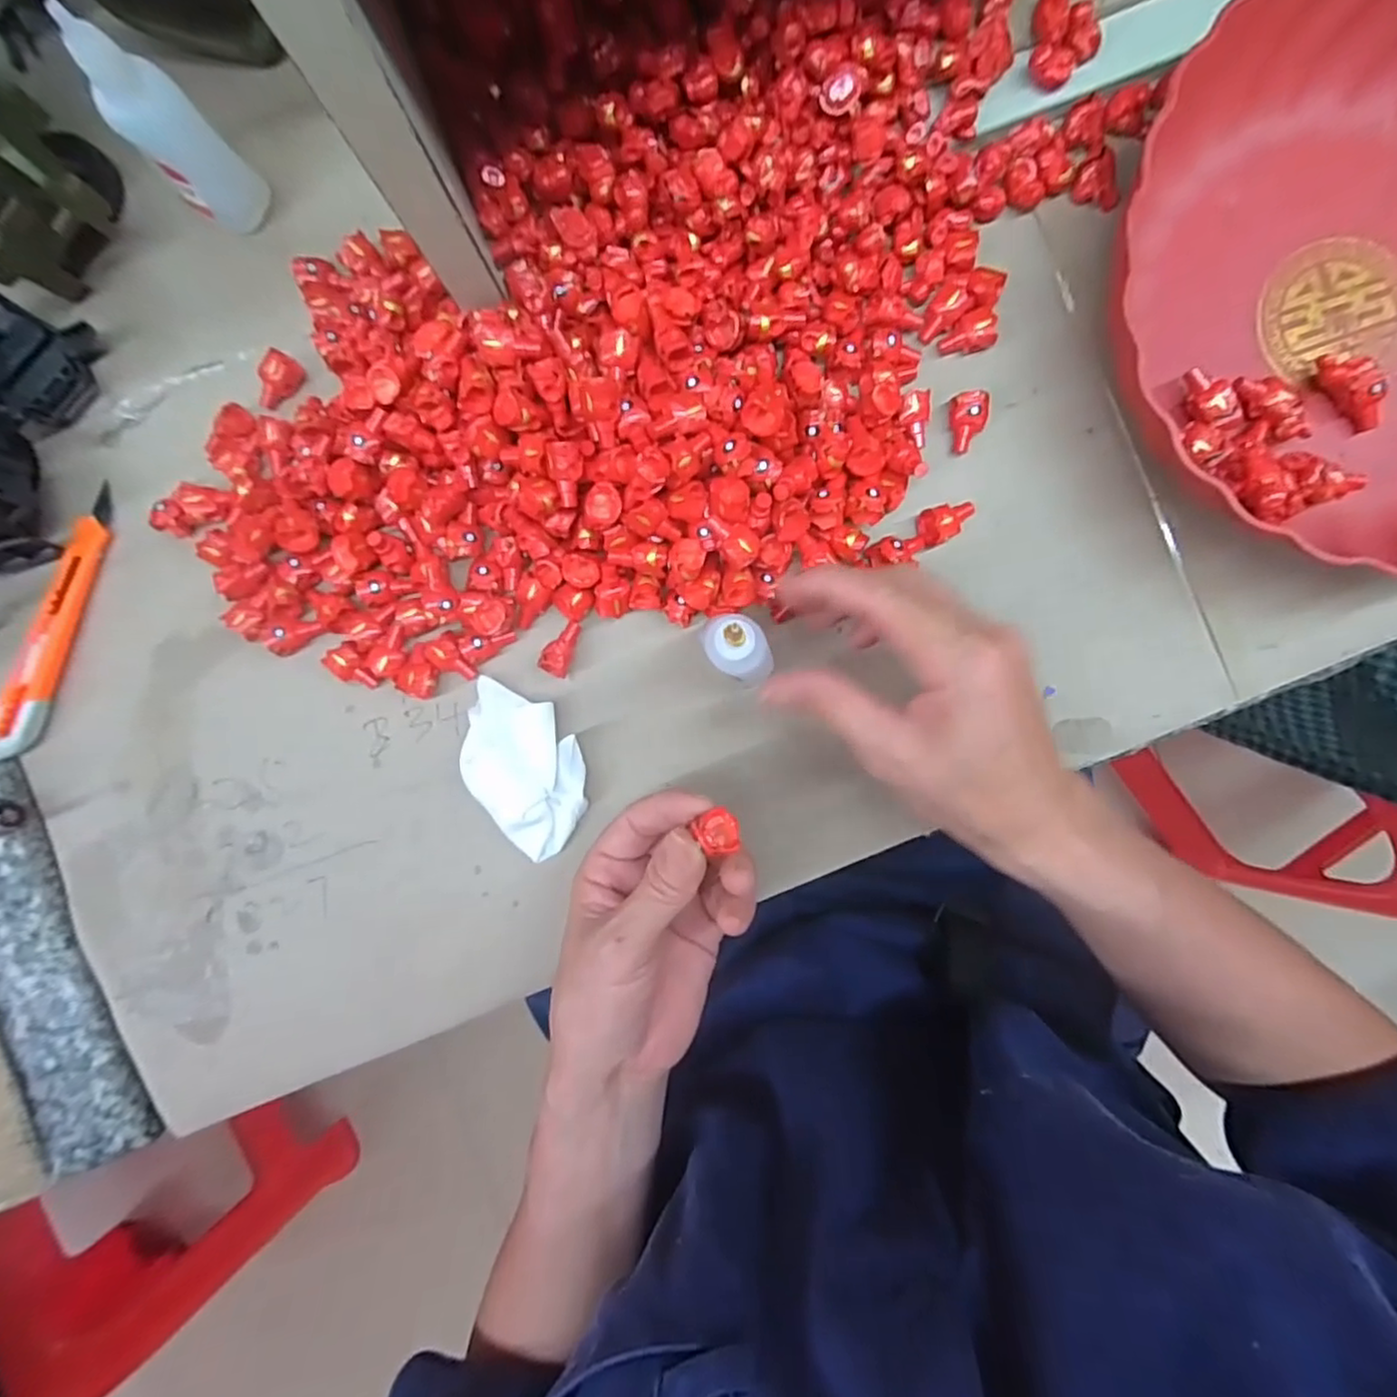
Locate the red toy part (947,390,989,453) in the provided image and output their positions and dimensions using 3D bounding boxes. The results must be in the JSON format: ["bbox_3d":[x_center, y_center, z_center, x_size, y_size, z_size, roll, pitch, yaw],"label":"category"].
[{"bbox_3d":[0.124,-0.126,0.306,0.016,0.014,0.024,-9,91,1],"label":"red toy part"}]

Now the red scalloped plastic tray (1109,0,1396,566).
[{"bbox_3d":[0.295,-0.176,0.280,0.224,0.047,0.245,-20,90,1],"label":"red scalloped plastic tray"}]

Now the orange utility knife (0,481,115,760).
[{"bbox_3d":[-0.308,-0.034,0.317,0.017,0.012,0.133,22,91,1],"label":"orange utility knife"}]

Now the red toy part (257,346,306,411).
[{"bbox_3d":[-0.200,-0.151,0.318,0.014,0.013,0.026,29,91,0],"label":"red toy part"}]

